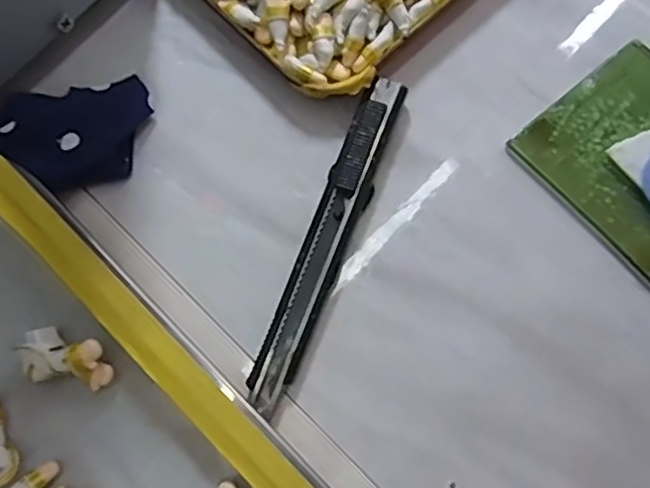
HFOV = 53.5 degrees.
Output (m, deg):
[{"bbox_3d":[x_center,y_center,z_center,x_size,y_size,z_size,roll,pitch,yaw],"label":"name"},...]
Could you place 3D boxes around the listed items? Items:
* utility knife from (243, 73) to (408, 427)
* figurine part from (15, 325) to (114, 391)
[{"bbox_3d":[0.001,-0.001,0.233,0.016,0.010,0.126,22,81,8],"label":"utility knife"},{"bbox_3d":[-0.090,0.041,0.228,0.030,0.016,0.017,15,80,6],"label":"figurine part"}]

